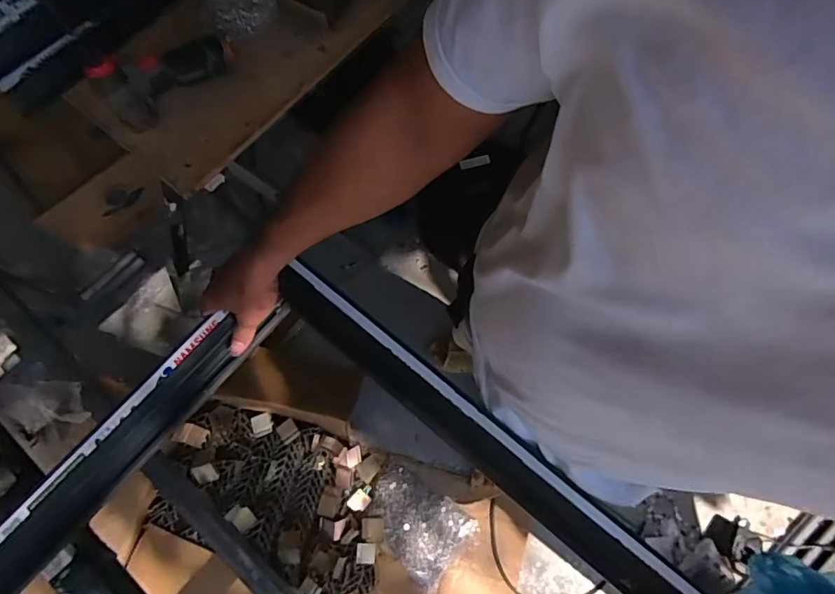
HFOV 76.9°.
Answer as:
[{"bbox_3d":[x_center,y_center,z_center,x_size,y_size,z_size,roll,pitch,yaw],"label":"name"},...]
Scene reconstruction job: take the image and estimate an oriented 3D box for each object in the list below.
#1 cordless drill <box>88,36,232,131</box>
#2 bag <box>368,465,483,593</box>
[{"bbox_3d":[-0.352,-0.322,0.728,0.064,0.090,0.184,43,77,14],"label":"cordless drill"},{"bbox_3d":[-0.002,0.517,1.233,0.180,0.031,0.252,-43,75,-12],"label":"bag"}]

